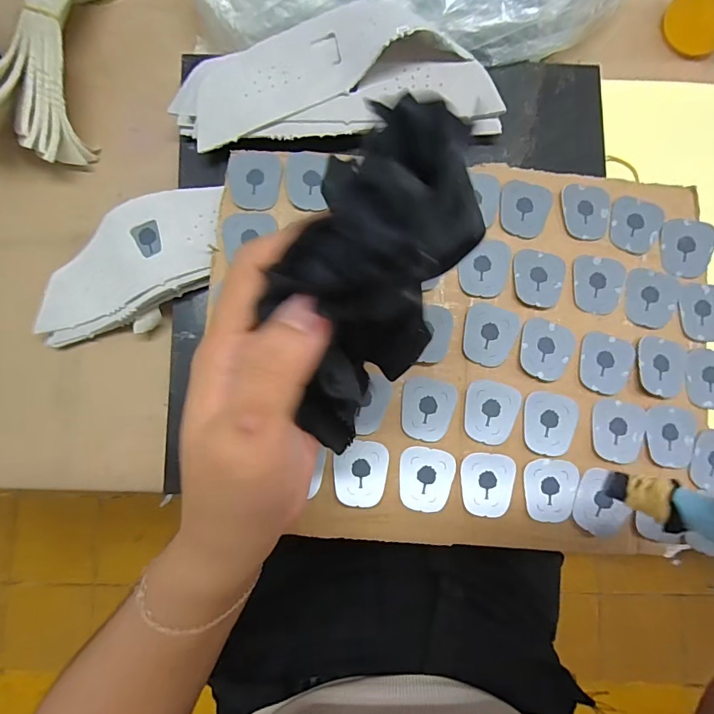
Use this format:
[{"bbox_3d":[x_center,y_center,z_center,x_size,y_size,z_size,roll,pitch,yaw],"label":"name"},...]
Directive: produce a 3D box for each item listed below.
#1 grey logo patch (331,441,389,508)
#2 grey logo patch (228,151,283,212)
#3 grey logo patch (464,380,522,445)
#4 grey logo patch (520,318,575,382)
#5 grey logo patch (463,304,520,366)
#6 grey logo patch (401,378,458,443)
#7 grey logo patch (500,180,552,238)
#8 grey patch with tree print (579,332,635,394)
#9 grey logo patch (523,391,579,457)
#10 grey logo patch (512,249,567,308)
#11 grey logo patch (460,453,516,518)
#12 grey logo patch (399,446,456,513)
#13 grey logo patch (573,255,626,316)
[{"bbox_3d":[0.002,0.071,0.259,0.033,0.006,0.038,5,84,-1],"label":"grey logo patch"},{"bbox_3d":[-0.066,-0.116,0.276,0.034,0.004,0.038,-1,85,-1],"label":"grey logo patch"},{"bbox_3d":[0.085,0.035,0.266,0.033,0.004,0.038,14,84,0],"label":"grey logo patch"},{"bbox_3d":[0.121,-0.005,0.270,0.034,0.004,0.037,20,84,1],"label":"grey logo patch"},{"bbox_3d":[0.085,-0.014,0.270,0.033,0.004,0.038,16,84,0],"label":"grey logo patch"},{"bbox_3d":[0.044,0.033,0.265,0.033,0.004,0.037,12,84,0],"label":"grey logo patch"},{"bbox_3d":[0.111,-0.099,0.281,0.031,0.004,0.037,20,84,1],"label":"grey logo patch"},{"bbox_3d":[0.161,0.004,0.271,0.034,0.004,0.038,9,84,-1],"label":"grey patch with tree print"},{"bbox_3d":[0.121,0.042,0.266,0.033,0.004,0.038,17,84,0],"label":"grey logo patch"},{"bbox_3d":[0.118,-0.051,0.275,0.033,0.004,0.038,14,84,0],"label":"grey logo patch"},{"bbox_3d":[0.082,0.080,0.263,0.034,0.004,0.038,-3,85,-2],"label":"grey logo patch"},{"bbox_3d":[0.042,0.076,0.262,0.033,0.004,0.038,8,84,-1],"label":"grey logo patch"},{"bbox_3d":[0.160,-0.048,0.277,0.033,0.004,0.039,-1,84,-1],"label":"grey logo patch"}]

